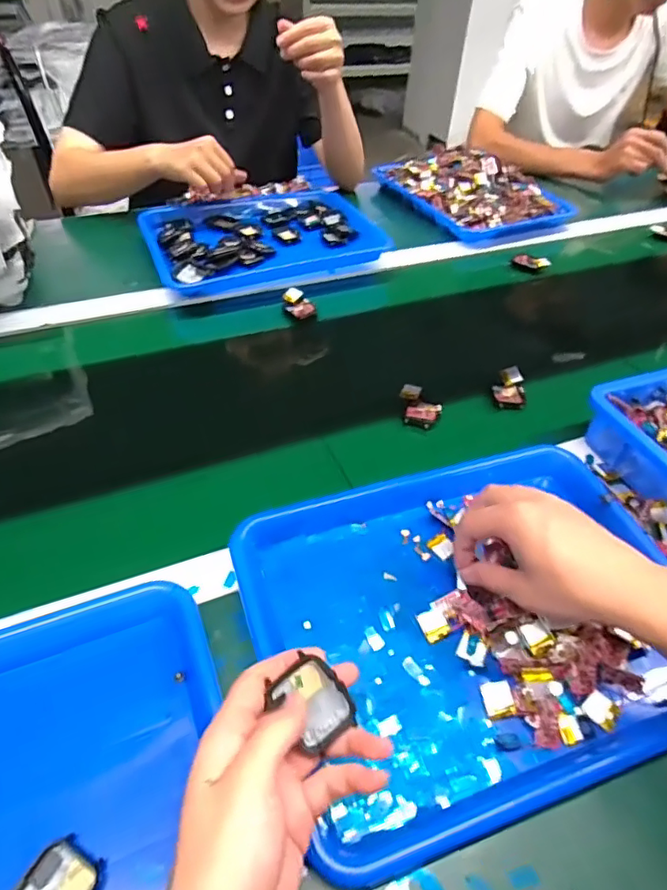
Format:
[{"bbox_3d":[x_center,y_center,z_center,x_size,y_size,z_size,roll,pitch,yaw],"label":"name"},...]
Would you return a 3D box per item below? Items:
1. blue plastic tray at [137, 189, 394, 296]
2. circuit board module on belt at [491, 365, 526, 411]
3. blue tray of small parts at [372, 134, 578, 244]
[{"bbox_3d":[-0.113,-0.324,0.827,0.336,0.035,0.266,-12,48,-15],"label":"blue plastic tray"},{"bbox_3d":[0.201,-0.065,0.613,0.034,0.024,0.048,2,46,-2],"label":"circuit board module on belt"},{"bbox_3d":[0.247,-0.468,0.978,0.217,0.067,0.318,-22,51,-22],"label":"blue tray of small parts"}]

